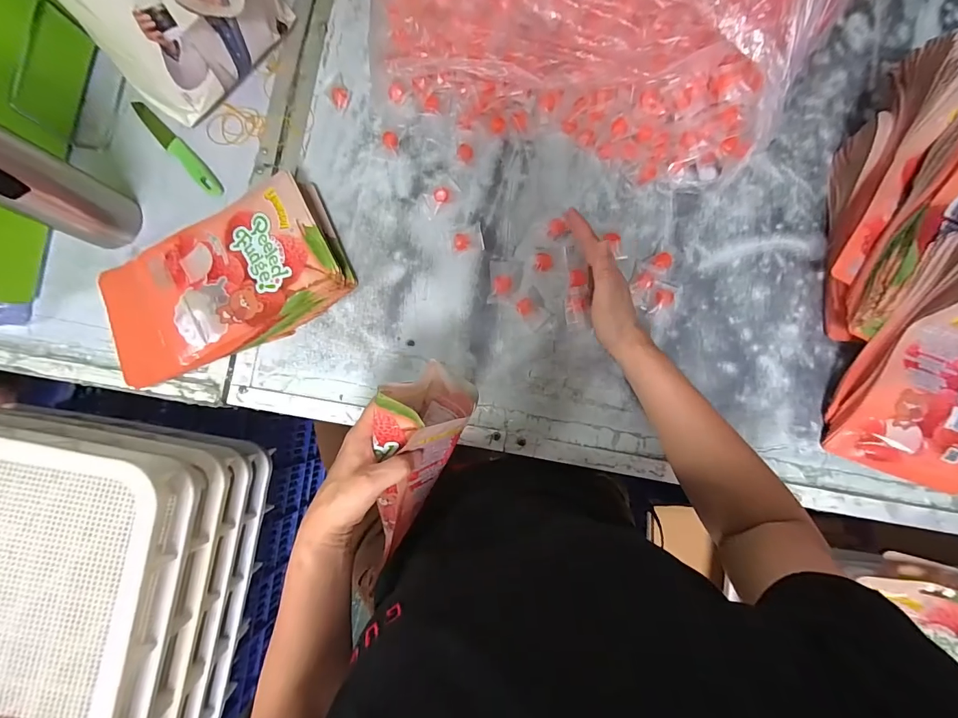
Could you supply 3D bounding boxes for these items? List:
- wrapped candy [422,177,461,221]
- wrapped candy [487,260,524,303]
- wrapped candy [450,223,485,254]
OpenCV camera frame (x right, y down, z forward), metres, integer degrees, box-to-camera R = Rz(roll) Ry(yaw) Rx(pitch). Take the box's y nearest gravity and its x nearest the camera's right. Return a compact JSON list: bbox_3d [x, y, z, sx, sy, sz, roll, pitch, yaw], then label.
[{"bbox_3d":[-0.052,-0.213,0.535,0.054,0.011,0.031,-39,84,-2],"label":"wrapped candy"},{"bbox_3d":[0.034,-0.099,0.521,0.041,0.008,0.056,2,85,2],"label":"wrapped candy"},{"bbox_3d":[-0.016,-0.155,0.527,0.042,0.014,0.034,-7,84,1],"label":"wrapped candy"}]

